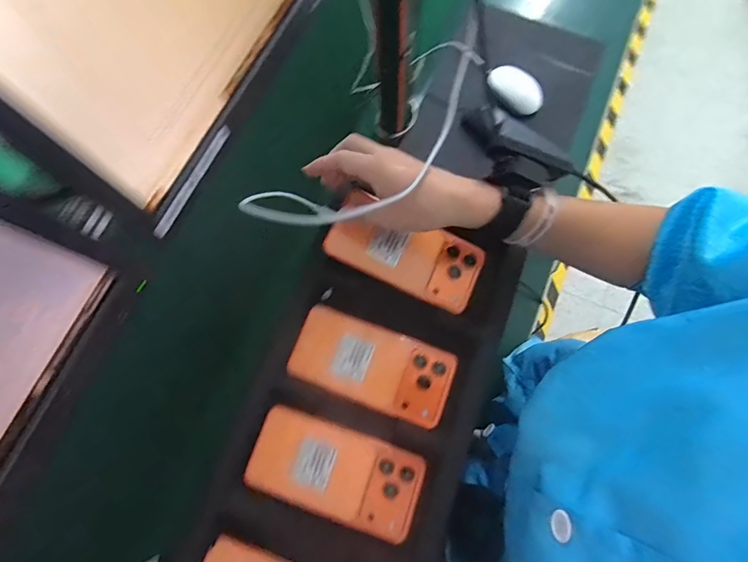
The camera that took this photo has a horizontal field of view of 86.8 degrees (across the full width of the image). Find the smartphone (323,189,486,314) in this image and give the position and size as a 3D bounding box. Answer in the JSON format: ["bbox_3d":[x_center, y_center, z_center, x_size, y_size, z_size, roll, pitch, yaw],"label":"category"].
[{"bbox_3d":[0.035,-0.031,0.419,0.159,0.013,0.073,26,85,-5],"label":"smartphone"}]

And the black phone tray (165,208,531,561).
[{"bbox_3d":[-0.015,0.131,0.380,0.221,0.039,0.419,19,75,7],"label":"black phone tray"}]

